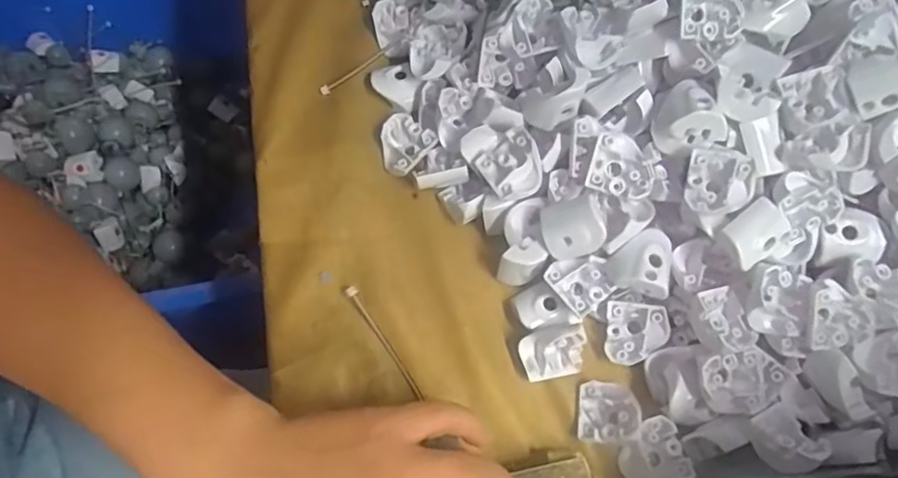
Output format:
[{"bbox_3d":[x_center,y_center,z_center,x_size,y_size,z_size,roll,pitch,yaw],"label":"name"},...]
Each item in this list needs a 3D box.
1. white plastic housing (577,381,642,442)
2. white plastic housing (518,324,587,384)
[{"bbox_3d":[0.080,0.086,0.321,0.026,0.020,0.029,6,70,0],"label":"white plastic housing"},{"bbox_3d":[0.053,0.058,0.331,0.033,0.030,0.014,-5,33,4],"label":"white plastic housing"}]

